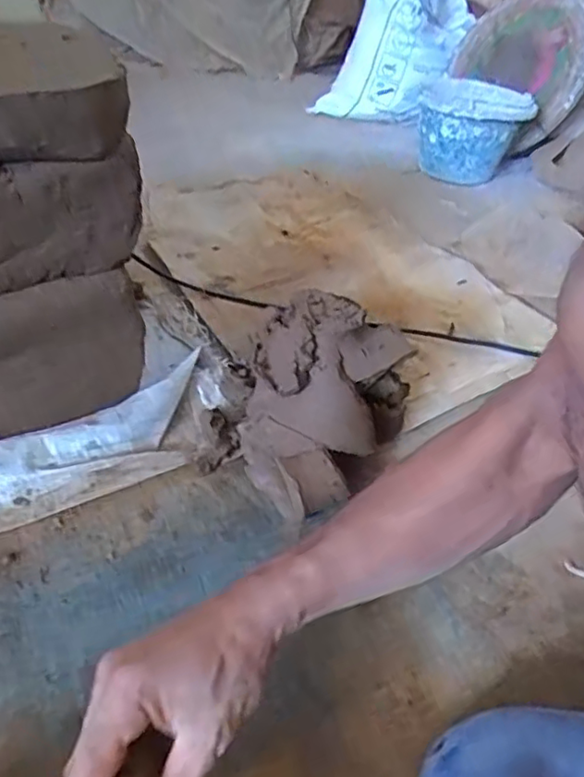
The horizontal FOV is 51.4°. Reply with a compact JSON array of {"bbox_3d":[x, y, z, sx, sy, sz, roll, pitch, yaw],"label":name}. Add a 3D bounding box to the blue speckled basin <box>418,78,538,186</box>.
[{"bbox_3d":[0.373,-0.528,1.283,0.214,0.176,0.206,23,42,19],"label":"blue speckled basin"}]

